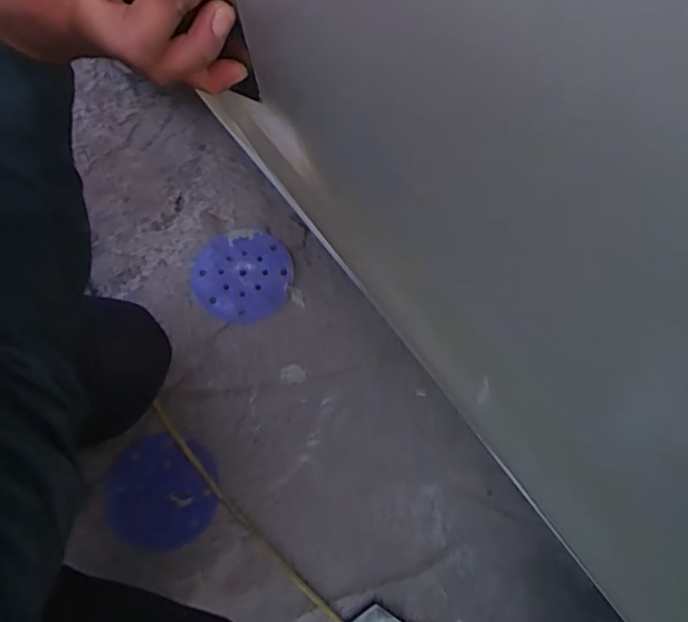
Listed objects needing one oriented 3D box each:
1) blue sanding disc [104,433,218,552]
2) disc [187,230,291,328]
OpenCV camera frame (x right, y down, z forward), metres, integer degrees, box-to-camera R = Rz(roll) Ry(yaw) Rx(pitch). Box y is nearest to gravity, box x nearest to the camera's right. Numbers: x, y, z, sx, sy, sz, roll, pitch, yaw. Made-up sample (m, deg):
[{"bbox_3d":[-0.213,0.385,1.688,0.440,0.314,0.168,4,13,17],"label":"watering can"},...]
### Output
[{"bbox_3d":[-0.237,0.236,0.722,0.137,0.010,0.137,-2,74,-5],"label":"blue sanding disc"},{"bbox_3d":[-0.148,-0.051,0.802,0.142,0.008,0.138,-1,74,2],"label":"disc"}]

